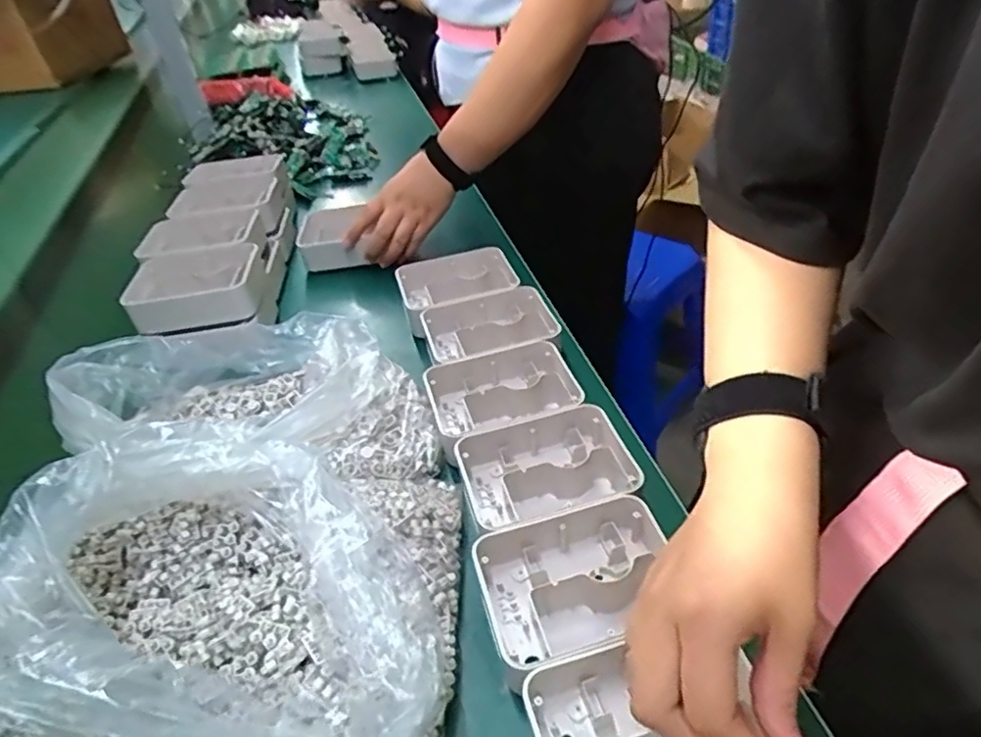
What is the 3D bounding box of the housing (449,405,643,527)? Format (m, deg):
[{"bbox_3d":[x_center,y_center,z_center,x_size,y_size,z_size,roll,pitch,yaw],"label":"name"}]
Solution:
[{"bbox_3d":[0.044,0.082,0.497,0.127,0.034,0.093,-14,40,-8],"label":"housing"}]

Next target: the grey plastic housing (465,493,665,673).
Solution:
[{"bbox_3d":[0.059,0.143,0.427,0.128,0.041,0.083,-15,40,-10],"label":"grey plastic housing"}]

